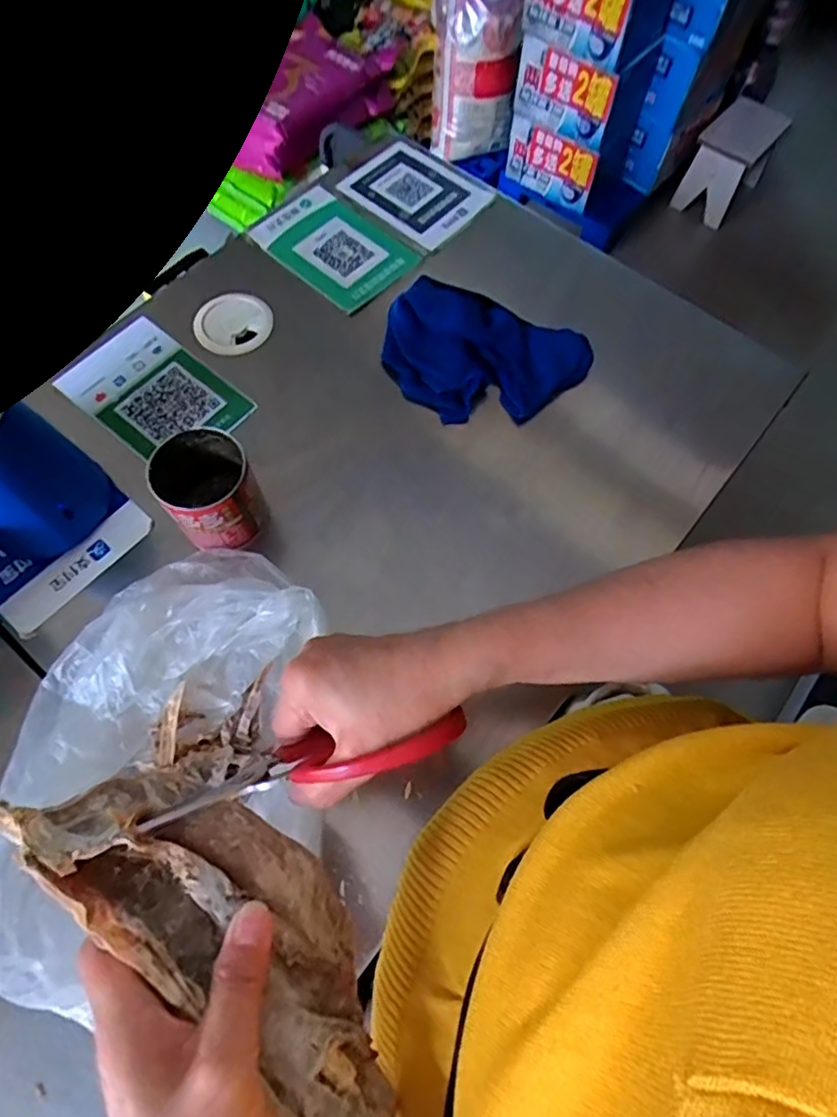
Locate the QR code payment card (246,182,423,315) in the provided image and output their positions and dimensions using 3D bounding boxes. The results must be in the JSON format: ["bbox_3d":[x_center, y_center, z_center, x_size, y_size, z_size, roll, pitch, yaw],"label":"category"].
[{"bbox_3d":[-0.086,-0.304,0.571,0.148,0.010,0.106,38,70,12],"label":"QR code payment card"}]

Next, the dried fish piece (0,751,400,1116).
[{"bbox_3d":[-0.077,0.169,0.255,0.074,0.061,0.214,-42,75,-16],"label":"dried fish piece"}]

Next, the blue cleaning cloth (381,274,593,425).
[{"bbox_3d":[0.050,-0.173,0.502,0.163,0.030,0.117,29,70,11],"label":"blue cleaning cloth"}]

